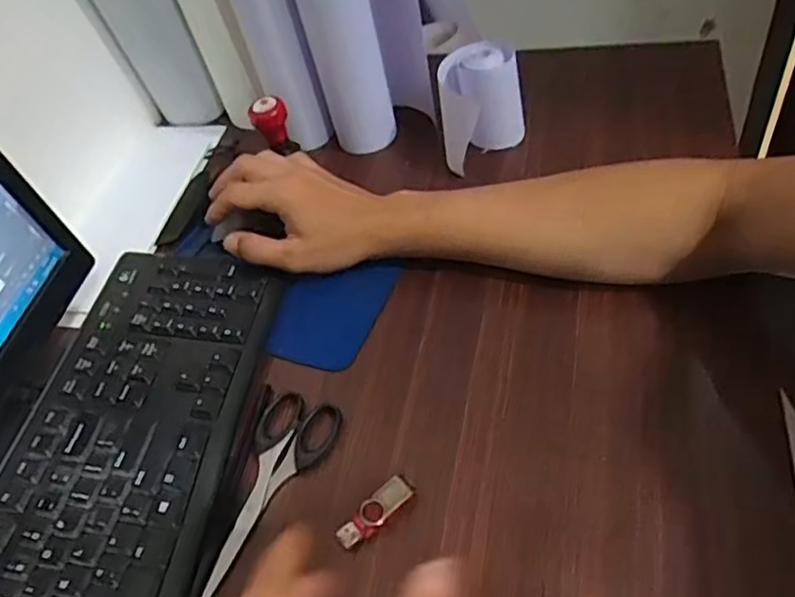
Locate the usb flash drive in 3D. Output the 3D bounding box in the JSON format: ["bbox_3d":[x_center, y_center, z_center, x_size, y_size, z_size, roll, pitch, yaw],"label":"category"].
[{"bbox_3d":[-0.013,0.131,0.393,0.053,0.006,0.017,-39,59,-24],"label":"usb flash drive"}]

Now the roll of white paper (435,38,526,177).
[{"bbox_3d":[0.077,-0.172,0.584,0.075,0.099,0.071,-6,49,7],"label":"roll of white paper"}]

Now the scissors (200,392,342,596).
[{"bbox_3d":[-0.087,0.130,0.418,0.055,0.011,0.149,15,54,15],"label":"scissors"}]

